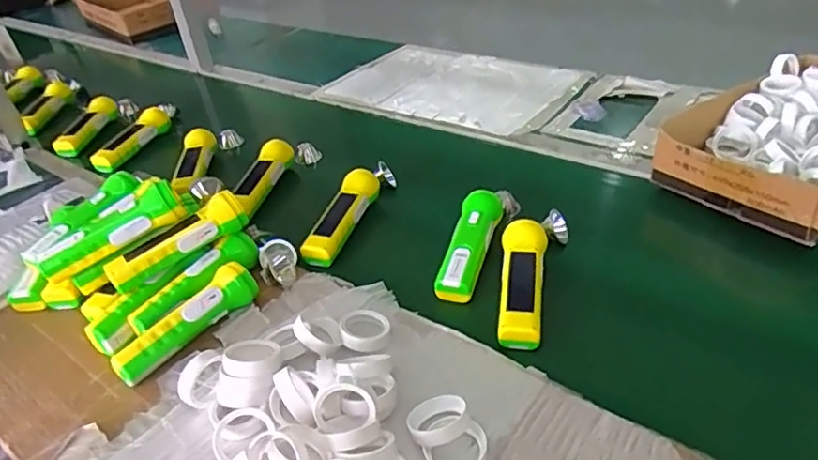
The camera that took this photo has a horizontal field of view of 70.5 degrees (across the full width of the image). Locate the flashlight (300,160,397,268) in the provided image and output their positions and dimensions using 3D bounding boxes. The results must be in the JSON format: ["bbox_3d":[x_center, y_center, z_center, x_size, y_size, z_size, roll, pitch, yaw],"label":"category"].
[{"bbox_3d":[-0.082,-0.032,0.797,0.042,0.045,0.213,9,40,22],"label":"flashlight"}]

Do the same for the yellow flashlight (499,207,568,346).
[{"bbox_3d":[0.138,0.044,0.650,0.067,0.046,0.193,4,39,15],"label":"yellow flashlight"}]

